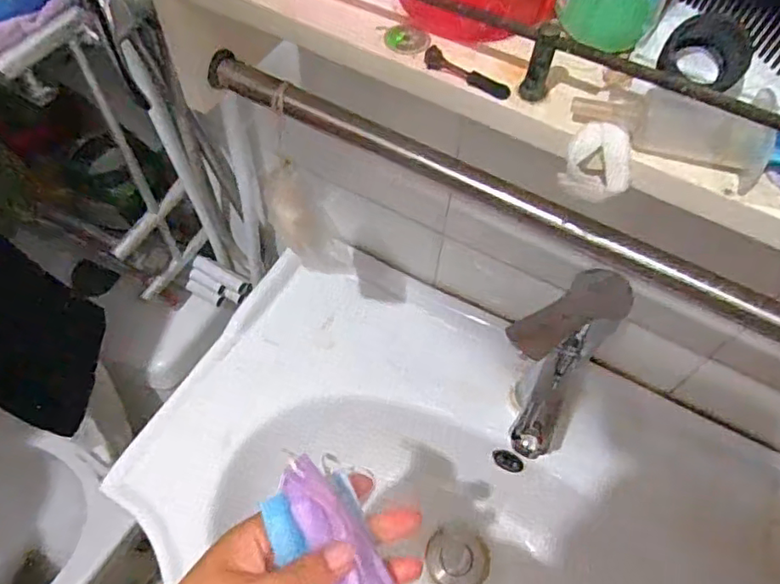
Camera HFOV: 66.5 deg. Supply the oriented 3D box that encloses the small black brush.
[{"bbox_3d":[0.034,-0.097,0.262,0.041,0.008,0.007,29,62,14],"label":"small black brush"}]

